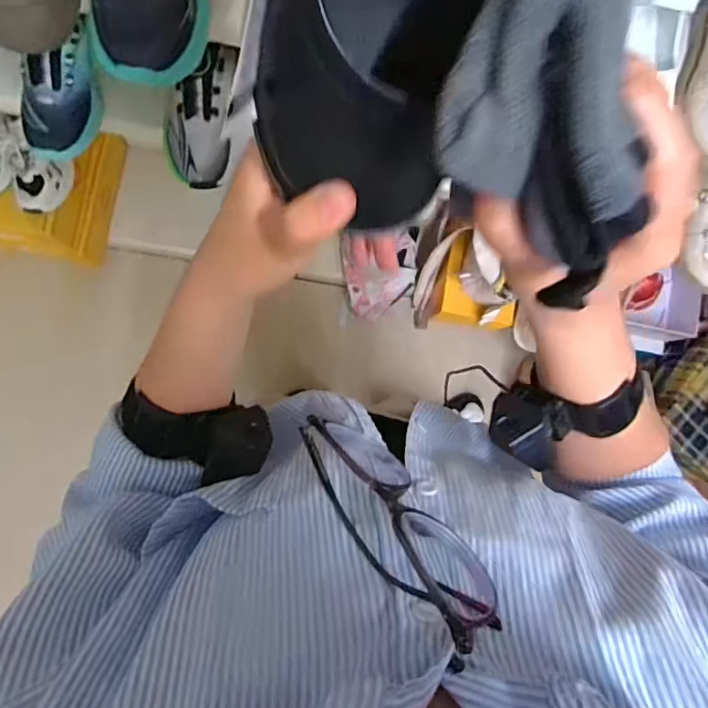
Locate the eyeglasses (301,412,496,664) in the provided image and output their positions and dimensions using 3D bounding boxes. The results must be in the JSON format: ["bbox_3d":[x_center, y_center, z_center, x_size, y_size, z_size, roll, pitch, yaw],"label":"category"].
[{"bbox_3d":[0.018,0.079,0.258,0.042,0.146,0.041,-36,134,-8],"label":"eyeglasses"}]

